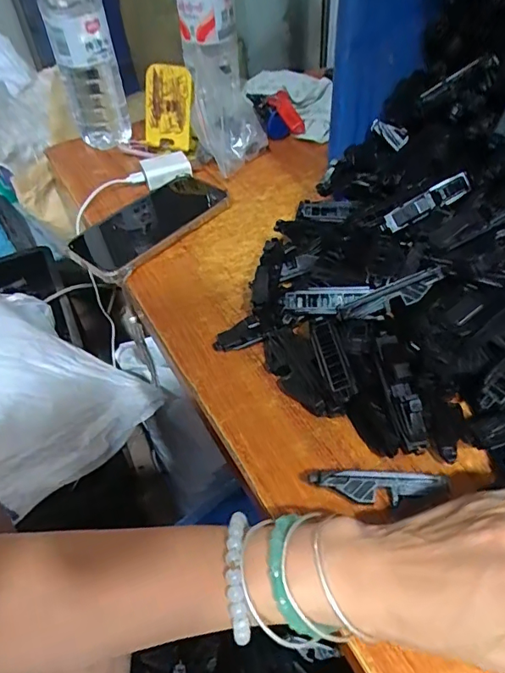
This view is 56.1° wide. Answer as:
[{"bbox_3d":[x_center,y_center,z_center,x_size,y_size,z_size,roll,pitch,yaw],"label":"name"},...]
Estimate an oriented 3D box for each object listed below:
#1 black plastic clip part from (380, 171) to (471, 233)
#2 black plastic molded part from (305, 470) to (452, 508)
[{"bbox_3d":[0.136,-0.106,0.373,0.076,0.015,0.015,-29,49,1],"label":"black plastic clip part"},{"bbox_3d":[0.076,0.092,0.284,0.081,0.019,0.018,0,47,5],"label":"black plastic molded part"}]

